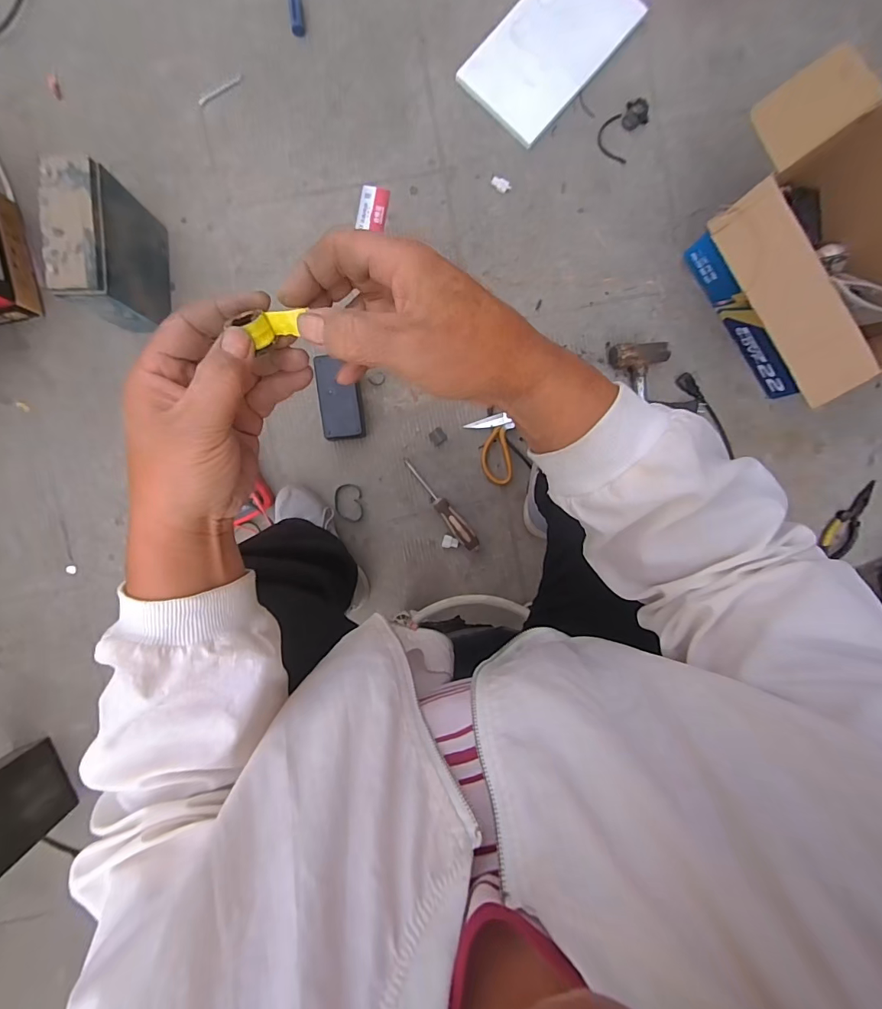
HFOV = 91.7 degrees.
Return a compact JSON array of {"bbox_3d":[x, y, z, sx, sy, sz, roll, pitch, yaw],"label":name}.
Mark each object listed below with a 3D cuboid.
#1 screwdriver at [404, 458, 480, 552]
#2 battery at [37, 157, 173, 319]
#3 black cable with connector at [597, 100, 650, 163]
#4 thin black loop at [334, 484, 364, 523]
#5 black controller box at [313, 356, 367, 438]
[{"bbox_3d":[0.002,0.003,0.776,0.032,0.024,0.210,-40,92,2],"label":"screwdriver"},{"bbox_3d":[-0.498,-0.380,0.661,0.075,0.172,0.178,-6,93,-2],"label":"battery"},{"bbox_3d":[0.321,-0.664,0.756,0.065,0.019,0.097,27,93,-1],"label":"black cable with connector"},{"bbox_3d":[-0.168,-0.001,0.777,0.048,0.009,0.071,-10,93,1],"label":"thin black loop"},{"bbox_3d":[-0.172,-0.184,0.746,0.073,0.051,0.140,-4,93,0],"label":"black controller box"}]

